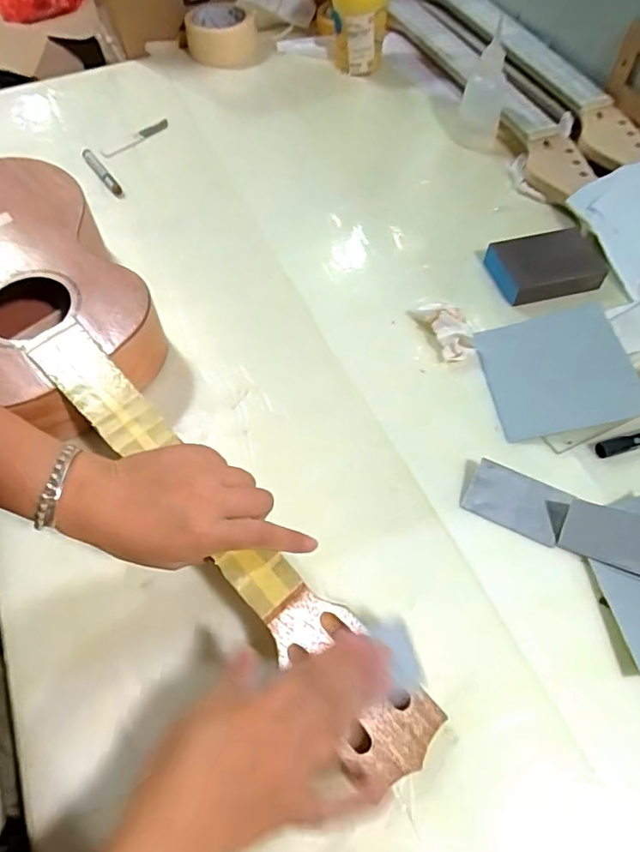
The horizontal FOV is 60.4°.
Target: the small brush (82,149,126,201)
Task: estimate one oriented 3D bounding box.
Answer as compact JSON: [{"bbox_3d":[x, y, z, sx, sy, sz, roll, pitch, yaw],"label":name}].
[{"bbox_3d":[-0.262,-0.305,0.667,0.014,0.018,0.098,-33,63,-17],"label":"small brush"}]

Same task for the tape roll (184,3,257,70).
[{"bbox_3d":[-0.145,-0.574,0.806,0.101,0.048,0.101,-1,58,1],"label":"tape roll"}]

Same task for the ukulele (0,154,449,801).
[{"bbox_3d":[-0.171,-0.002,0.431,0.196,0.060,0.645,-37,69,-19],"label":"ukulele"}]

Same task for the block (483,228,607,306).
[{"bbox_3d":[0.227,-0.165,0.551,0.105,0.027,0.069,-13,59,-6],"label":"block"}]

